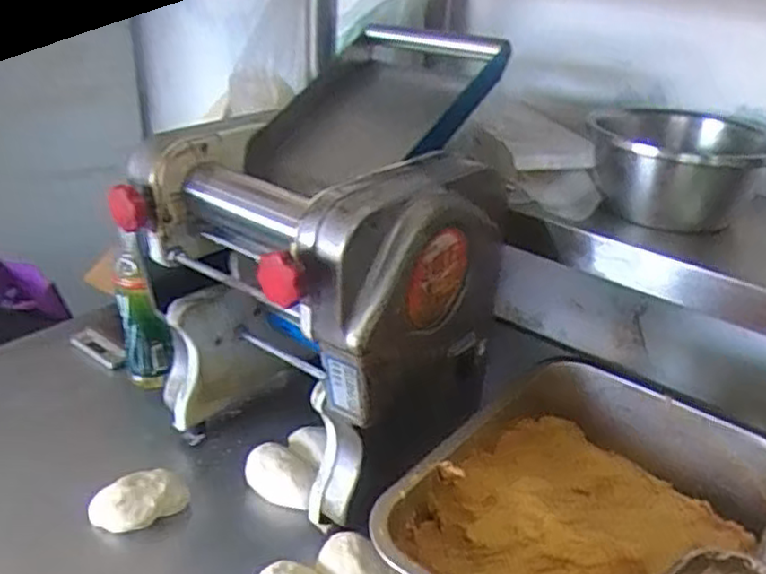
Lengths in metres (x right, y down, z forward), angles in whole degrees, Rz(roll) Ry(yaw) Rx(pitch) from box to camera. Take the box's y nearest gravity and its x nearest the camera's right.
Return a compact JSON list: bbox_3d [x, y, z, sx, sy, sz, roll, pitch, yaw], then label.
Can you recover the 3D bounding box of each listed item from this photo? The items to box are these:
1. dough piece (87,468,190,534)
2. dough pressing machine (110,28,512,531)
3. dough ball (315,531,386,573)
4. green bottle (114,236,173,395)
[{"bbox_3d":[-0.251,0.216,0.700,0.088,0.037,0.062,-22,37,-40],"label":"dough piece"},{"bbox_3d":[-0.038,-0.022,0.738,0.291,0.397,0.361,22,33,32],"label":"dough pressing machine"},{"bbox_3d":[-0.027,0.264,0.632,0.054,0.036,0.084,-19,35,-36],"label":"dough ball"},{"bbox_3d":[-0.301,0.037,0.859,0.063,0.191,0.048,-7,29,-20],"label":"green bottle"}]

